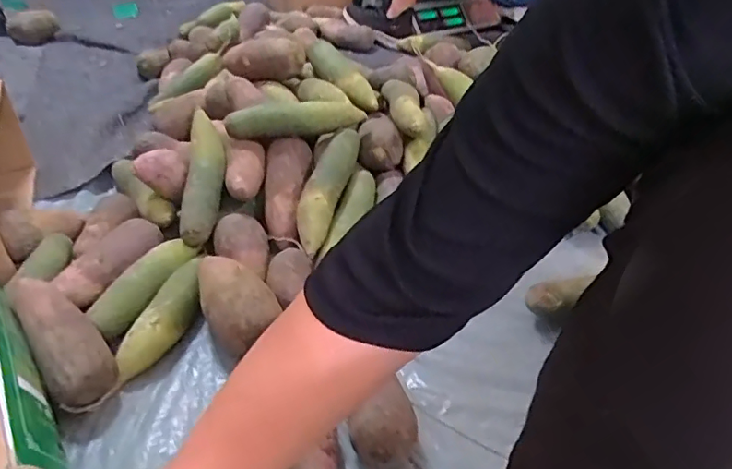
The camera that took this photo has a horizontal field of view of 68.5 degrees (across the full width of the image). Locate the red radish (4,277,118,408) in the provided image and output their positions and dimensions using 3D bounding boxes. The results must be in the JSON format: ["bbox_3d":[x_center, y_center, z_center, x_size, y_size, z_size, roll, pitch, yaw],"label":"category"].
[{"bbox_3d":[-0.340,0.106,0.595,0.069,0.052,0.175,-30,68,-35],"label":"red radish"}]

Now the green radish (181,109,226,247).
[{"bbox_3d":[-0.232,-0.089,0.781,0.052,0.045,0.216,-2,57,-4],"label":"green radish"}]

